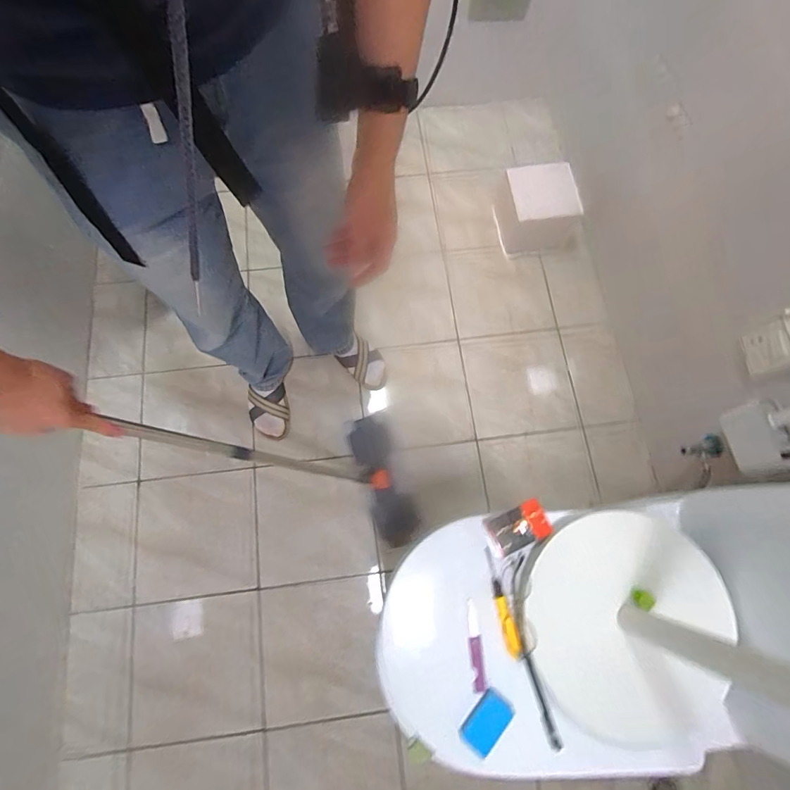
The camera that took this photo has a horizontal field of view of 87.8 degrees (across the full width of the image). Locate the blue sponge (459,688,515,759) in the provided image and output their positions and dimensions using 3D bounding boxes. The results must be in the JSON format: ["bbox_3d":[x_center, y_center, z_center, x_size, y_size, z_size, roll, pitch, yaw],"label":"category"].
[{"bbox_3d":[0.125,0.449,0.563,0.041,0.020,0.078,39,76,10],"label":"blue sponge"}]

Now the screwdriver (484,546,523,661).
[{"bbox_3d":[0.157,0.303,0.600,0.019,0.019,0.147,-12,73,-5],"label":"screwdriver"}]

